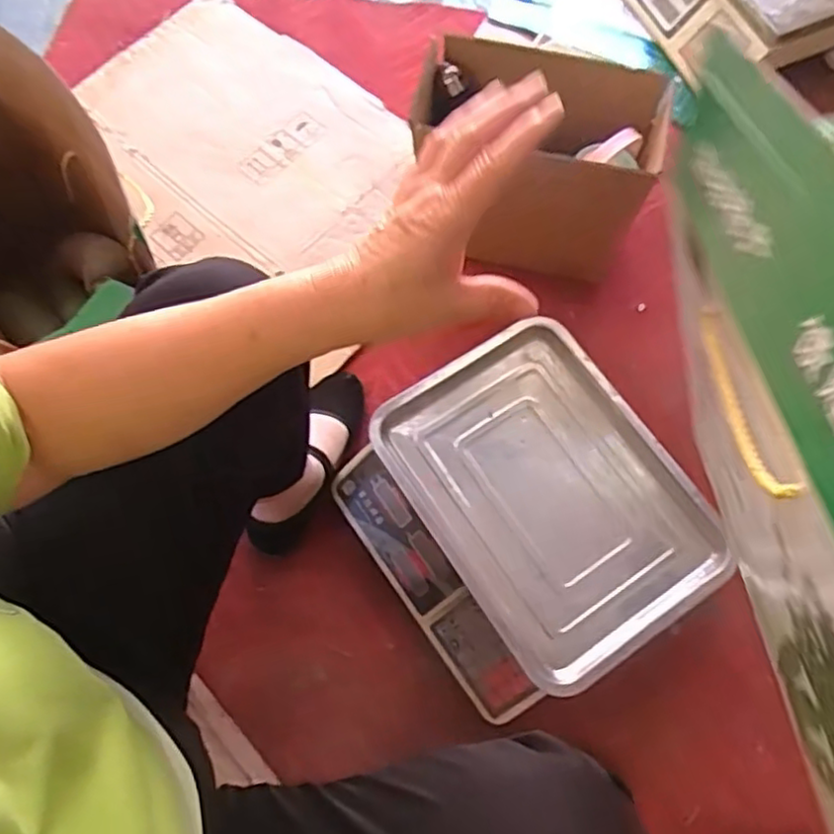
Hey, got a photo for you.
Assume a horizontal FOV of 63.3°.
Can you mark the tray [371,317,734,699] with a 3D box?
[{"bbox_3d":[0.139,0.077,0.716,0.253,0.035,0.338,-34,72,-10],"label":"tray"}]

